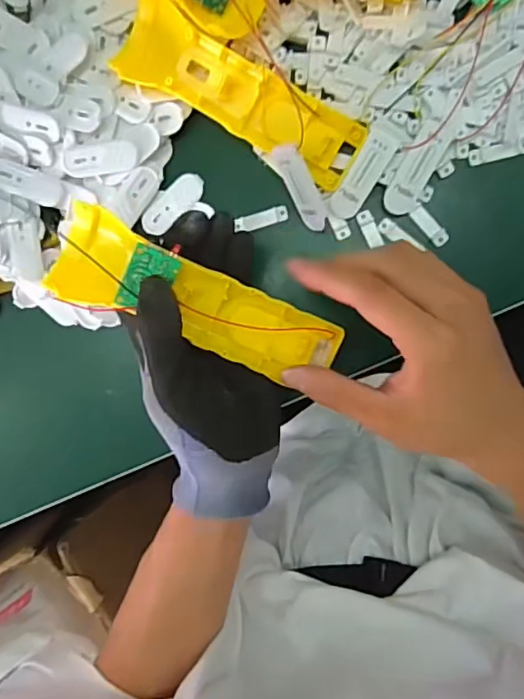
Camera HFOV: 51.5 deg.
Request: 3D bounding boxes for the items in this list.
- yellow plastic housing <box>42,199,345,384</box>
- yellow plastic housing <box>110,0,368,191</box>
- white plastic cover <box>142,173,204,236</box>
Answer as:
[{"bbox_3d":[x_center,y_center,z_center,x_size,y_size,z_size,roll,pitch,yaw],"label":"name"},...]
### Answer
[{"bbox_3d":[-0.035,-0.026,0.304,0.162,0.027,0.046,22,96,-9],"label":"yellow plastic housing"},{"bbox_3d":[-0.014,-0.156,0.334,0.160,0.020,0.047,32,97,4],"label":"yellow plastic housing"},{"bbox_3d":[-0.060,-0.098,0.365,0.049,0.004,0.019,-41,88,8],"label":"white plastic cover"}]

